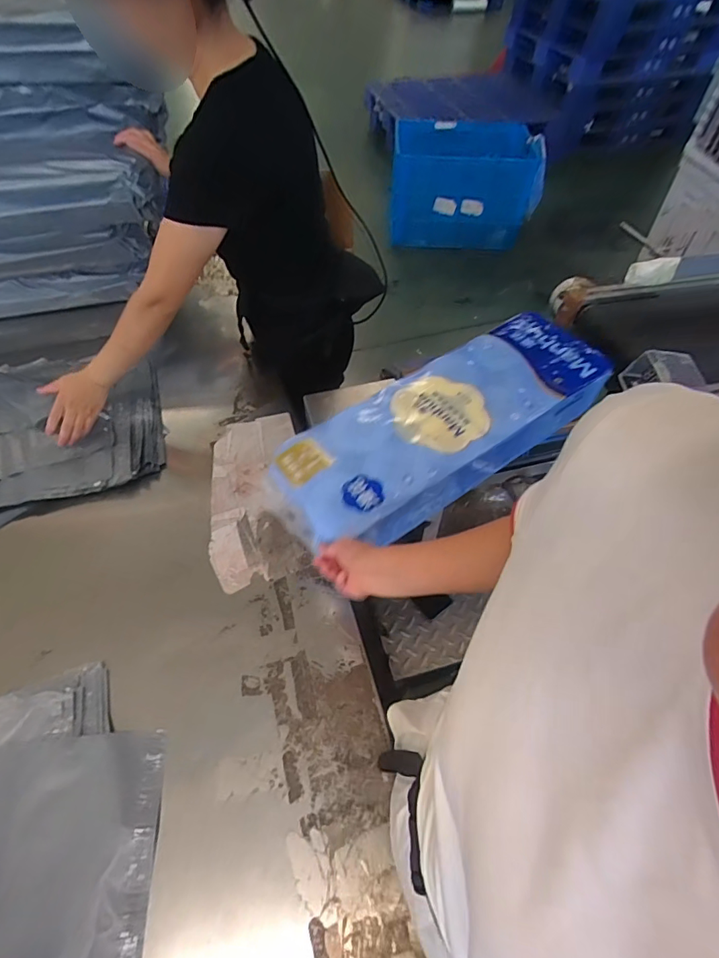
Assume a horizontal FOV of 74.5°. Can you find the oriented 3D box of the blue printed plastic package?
[{"bbox_3d":[0.155,-0.093,0.840,0.626,0.106,0.222,-31,60,-17],"label":"blue printed plastic package"}]

